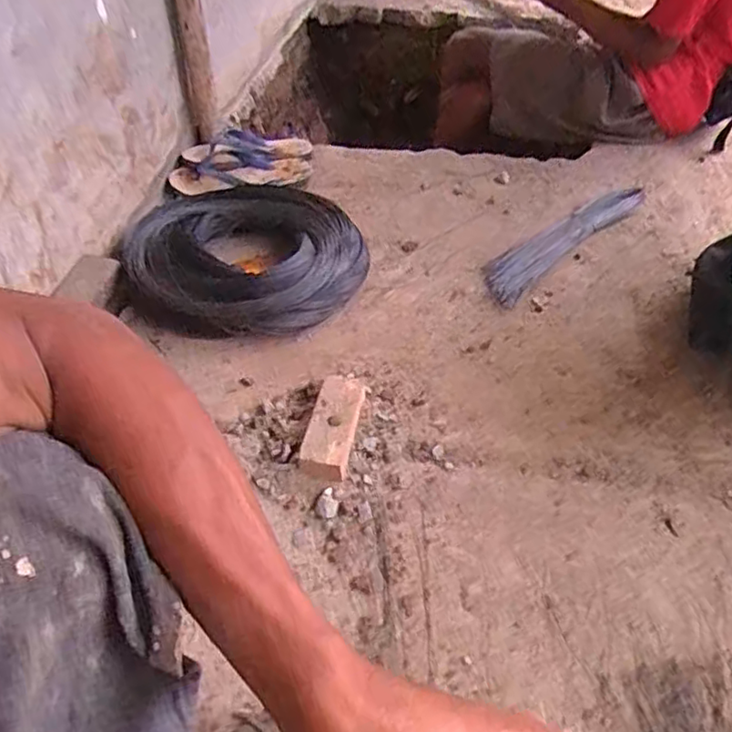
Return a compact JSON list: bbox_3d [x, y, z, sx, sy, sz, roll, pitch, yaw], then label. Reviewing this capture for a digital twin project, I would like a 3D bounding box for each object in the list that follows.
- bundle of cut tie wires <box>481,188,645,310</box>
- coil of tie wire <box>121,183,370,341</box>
[{"bbox_3d":[0.339,-0.225,1.087,0.394,0.040,0.085,-34,56,-27],"label":"bundle of cut tie wires"},{"bbox_3d":[-0.187,-0.178,1.019,0.370,0.097,0.318,3,48,2],"label":"coil of tie wire"}]

